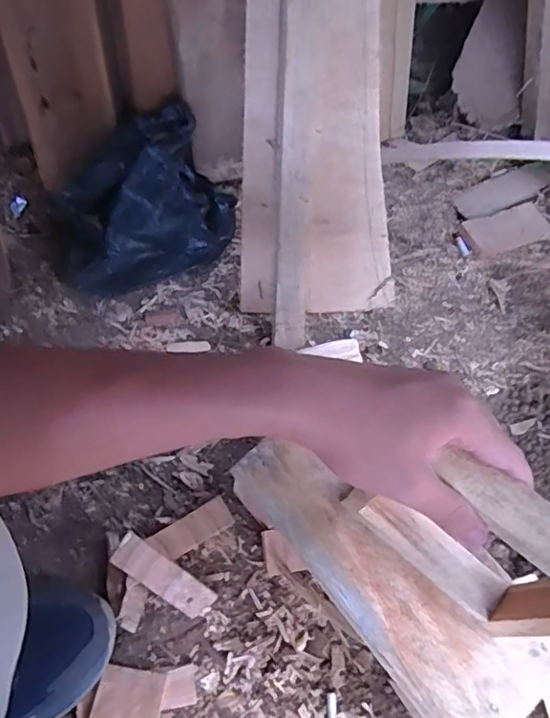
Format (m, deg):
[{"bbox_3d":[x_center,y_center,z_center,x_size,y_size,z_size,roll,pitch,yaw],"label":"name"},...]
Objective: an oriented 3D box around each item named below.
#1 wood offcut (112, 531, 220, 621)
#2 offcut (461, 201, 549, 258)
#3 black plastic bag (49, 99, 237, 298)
[{"bbox_3d":[-0.103,0.202,0.519,0.101,0.010,0.030,39,67,-8],"label":"wood offcut"},{"bbox_3d":[0.314,-0.175,0.755,0.112,0.010,0.059,-19,64,-10],"label":"offcut"},{"bbox_3d":[-0.167,-0.192,0.679,0.216,0.141,0.177,-19,64,-10],"label":"black plastic bag"}]

